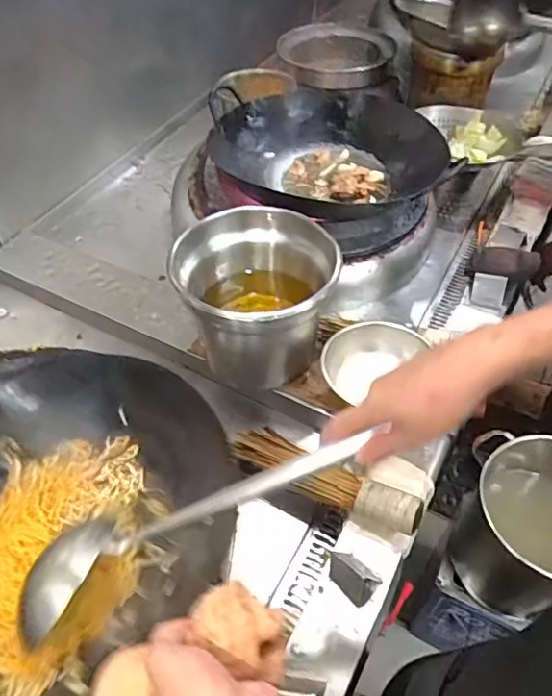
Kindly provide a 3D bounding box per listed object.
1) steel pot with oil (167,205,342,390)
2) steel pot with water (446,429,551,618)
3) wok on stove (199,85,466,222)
[{"bbox_3d":[-0.018,-0.060,0.827,0.232,0.210,0.206,-16,50,-11],"label":"steel pot with oil"},{"bbox_3d":[0.476,0.322,1.004,0.278,0.257,0.277,-2,49,2],"label":"steel pot with water"},{"bbox_3d":[0.081,-0.380,1.058,0.388,0.100,0.359,-2,49,2],"label":"wok on stove"}]

